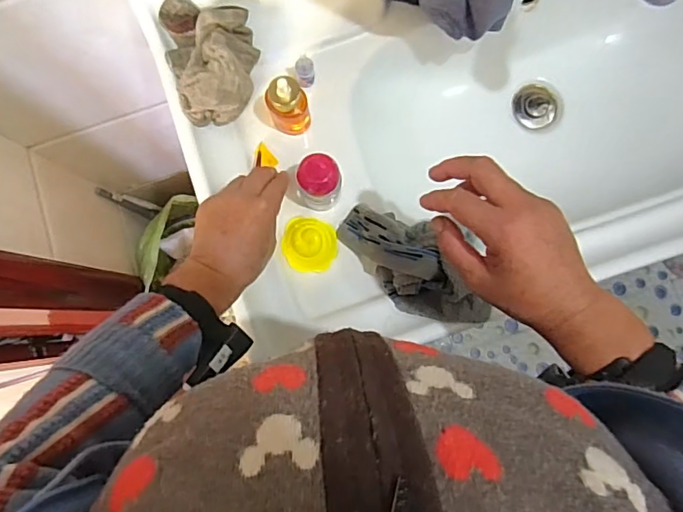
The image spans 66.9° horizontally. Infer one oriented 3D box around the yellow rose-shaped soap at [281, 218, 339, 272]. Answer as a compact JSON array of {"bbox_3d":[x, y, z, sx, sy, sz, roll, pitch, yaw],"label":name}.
[{"bbox_3d":[-0.036,-0.015,0.579,0.061,0.037,0.062,0,84,2],"label":"yellow rose-shaped soap"}]

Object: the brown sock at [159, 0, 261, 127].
[{"bbox_3d":[-0.145,-0.225,0.579,0.093,0.058,0.137,-13,83,0],"label":"brown sock"}]

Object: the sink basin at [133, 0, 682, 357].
[{"bbox_3d":[0.251,-0.201,0.637,0.894,0.199,0.471,-13,83,0],"label":"sink basin"}]

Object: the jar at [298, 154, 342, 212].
[{"bbox_3d":[-0.024,-0.078,0.566,0.040,0.083,0.048,33,86,5],"label":"jar"}]

